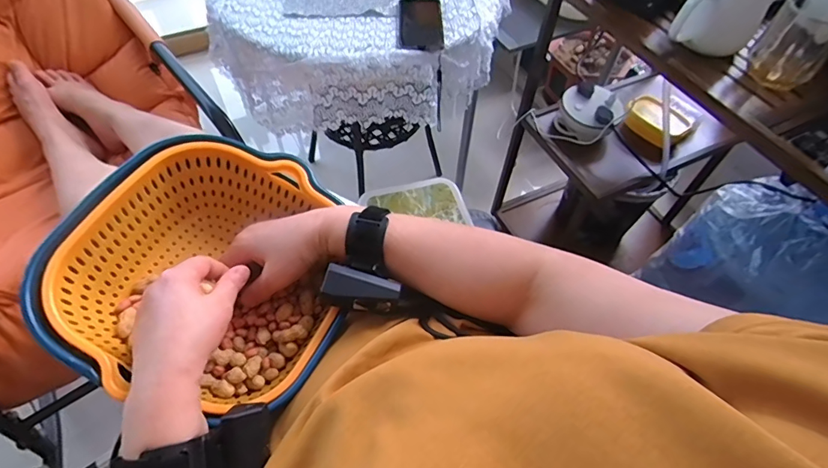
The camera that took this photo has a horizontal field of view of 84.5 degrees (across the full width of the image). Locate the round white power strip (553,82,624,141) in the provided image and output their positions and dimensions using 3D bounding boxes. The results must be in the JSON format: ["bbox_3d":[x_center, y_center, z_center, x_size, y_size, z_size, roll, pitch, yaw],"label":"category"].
[{"bbox_3d":[0.379,-0.268,0.990,0.122,0.075,0.103,22,57,13],"label":"round white power strip"}]

